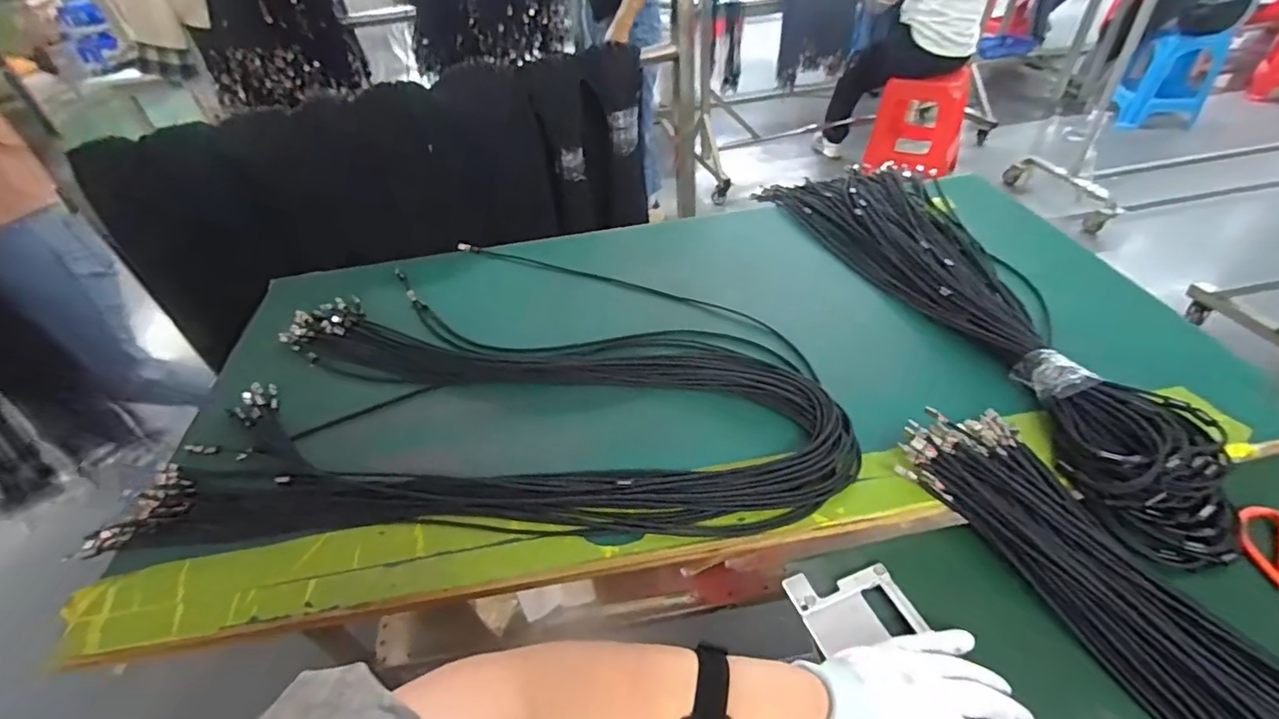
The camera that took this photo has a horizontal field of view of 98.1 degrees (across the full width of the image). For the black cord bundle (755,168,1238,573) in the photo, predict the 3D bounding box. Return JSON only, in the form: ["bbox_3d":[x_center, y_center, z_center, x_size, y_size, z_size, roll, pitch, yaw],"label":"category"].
[{"bbox_3d":[0.426,-0.105,0.733,0.240,0.055,0.765,-12,43,-7],"label":"black cord bundle"}]

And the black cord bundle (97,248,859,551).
[{"bbox_3d":[-0.162,0.025,0.666,0.756,0.069,0.406,-2,42,4],"label":"black cord bundle"}]

